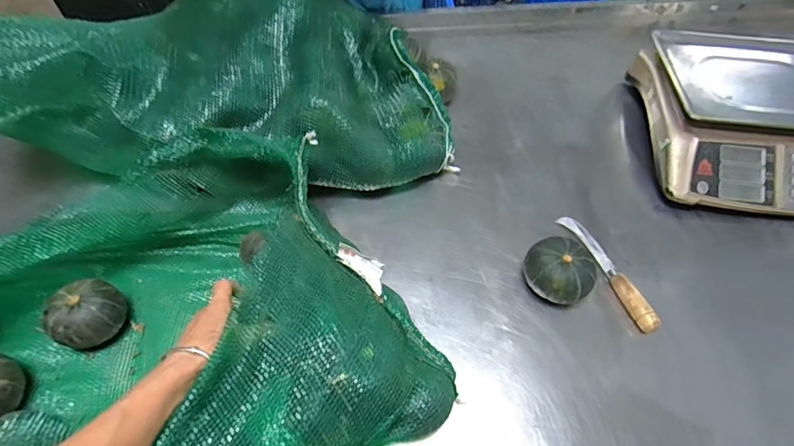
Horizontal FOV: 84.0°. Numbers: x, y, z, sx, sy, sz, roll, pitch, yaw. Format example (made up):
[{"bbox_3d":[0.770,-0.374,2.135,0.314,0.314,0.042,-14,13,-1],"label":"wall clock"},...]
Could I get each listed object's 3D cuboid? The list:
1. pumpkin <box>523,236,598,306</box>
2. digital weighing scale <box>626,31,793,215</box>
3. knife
[{"bbox_3d":[0.225,0.071,0.616,0.091,0.068,0.084,1,56,-2],"label":"pumpkin"},{"bbox_3d":[0.604,-0.192,0.759,0.326,0.107,0.364,6,56,2],"label":"digital weighing scale"},{"bbox_3d":[0.307,0.064,0.645,0.029,0.027,0.204,-18,59,-14],"label":"knife"}]

